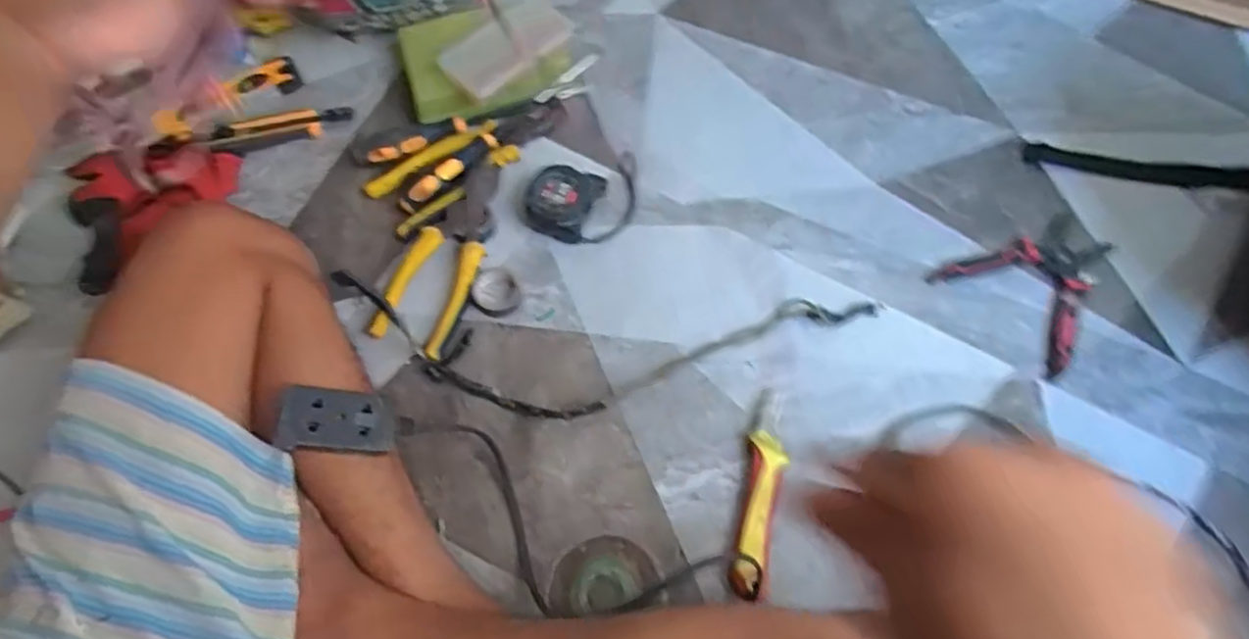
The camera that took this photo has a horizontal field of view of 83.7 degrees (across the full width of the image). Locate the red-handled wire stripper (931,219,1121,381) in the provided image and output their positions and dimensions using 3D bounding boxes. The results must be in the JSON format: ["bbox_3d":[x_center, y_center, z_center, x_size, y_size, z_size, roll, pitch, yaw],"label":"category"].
[{"bbox_3d":[0.376,-0.041,0.632,0.145,0.015,0.132,-41,72,-16],"label":"red-handled wire stripper"}]

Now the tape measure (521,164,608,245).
[{"bbox_3d":[-0.060,-0.114,0.668,0.063,0.038,0.074,20,68,10],"label":"tape measure"}]

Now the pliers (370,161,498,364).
[{"bbox_3d":[-0.164,-0.064,0.651,0.073,0.028,0.196,18,68,9],"label":"pliers"}]

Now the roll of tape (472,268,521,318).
[{"bbox_3d":[-0.118,-0.025,0.637,0.042,0.018,0.046,0,66,1],"label":"roll of tape"}]

